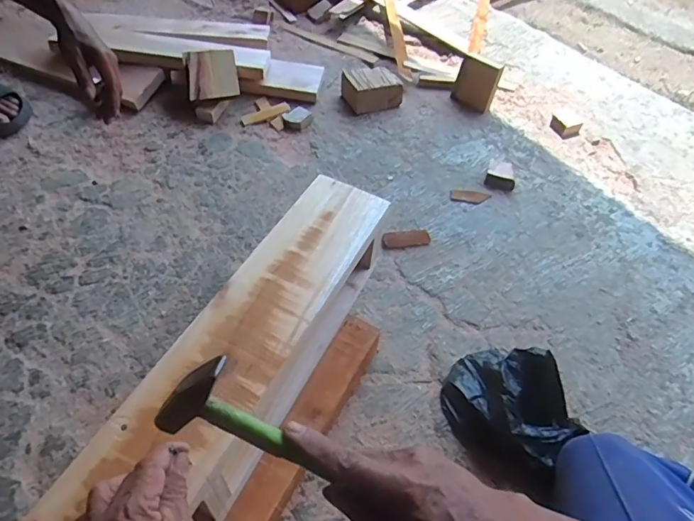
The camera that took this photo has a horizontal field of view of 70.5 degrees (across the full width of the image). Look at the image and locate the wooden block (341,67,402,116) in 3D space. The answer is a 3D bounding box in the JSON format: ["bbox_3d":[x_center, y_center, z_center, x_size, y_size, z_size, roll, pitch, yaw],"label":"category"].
[{"bbox_3d":[0.059,-0.403,1.161,0.129,0.063,0.101,-8,52,-13],"label":"wooden block"}]

